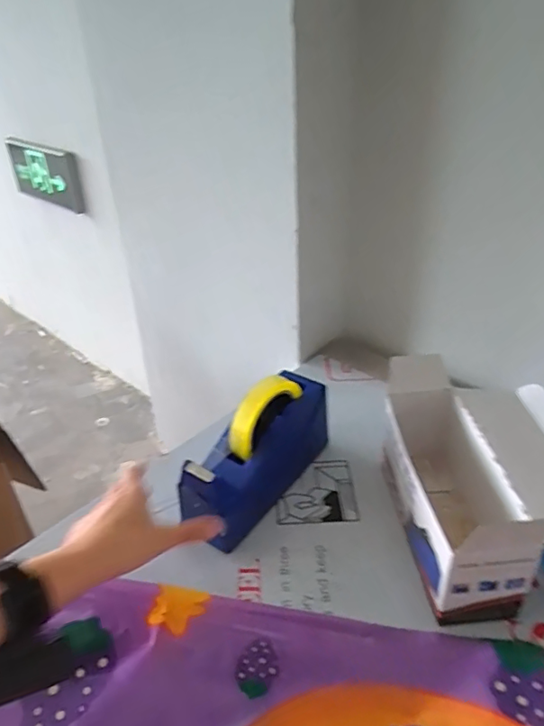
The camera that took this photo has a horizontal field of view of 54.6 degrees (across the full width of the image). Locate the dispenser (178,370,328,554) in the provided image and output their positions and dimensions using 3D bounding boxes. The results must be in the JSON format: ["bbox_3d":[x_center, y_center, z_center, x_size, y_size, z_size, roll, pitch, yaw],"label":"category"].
[{"bbox_3d":[-0.009,0.095,0.578,0.049,0.144,0.199,21,41,37],"label":"dispenser"}]

